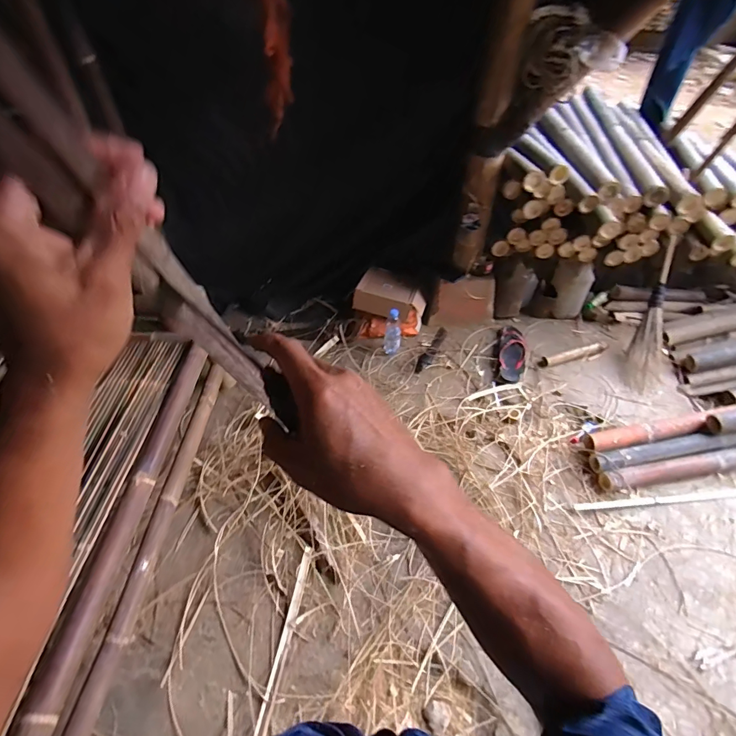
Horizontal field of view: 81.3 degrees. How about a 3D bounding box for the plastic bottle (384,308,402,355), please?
[{"bbox_3d":[0.107,-0.162,1.858,0.075,0.220,0.066,2,49,4],"label":"plastic bottle"}]

